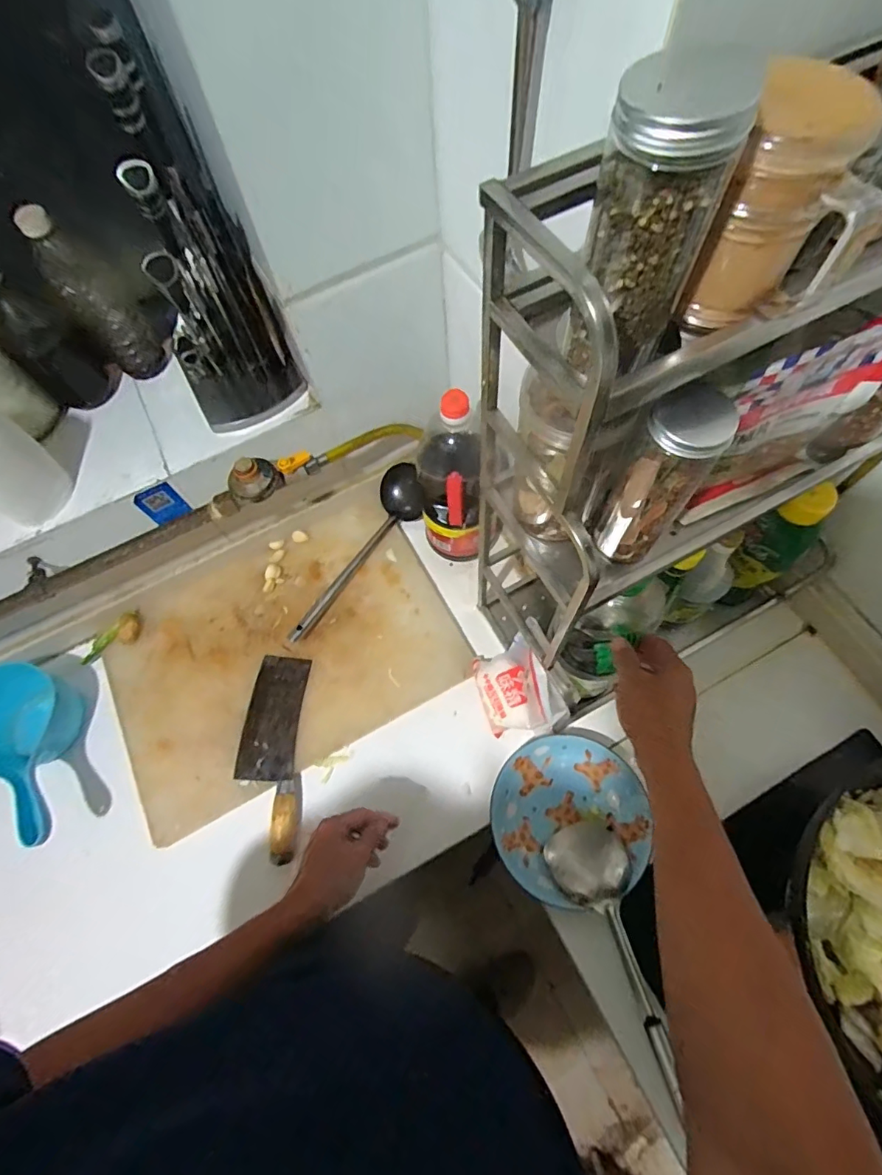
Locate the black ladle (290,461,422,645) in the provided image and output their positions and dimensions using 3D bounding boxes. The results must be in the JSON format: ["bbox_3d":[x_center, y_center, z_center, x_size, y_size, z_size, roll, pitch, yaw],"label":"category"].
[{"bbox_3d":[-0.121,-0.052,0.798,0.077,0.052,0.328,23,71,13],"label":"black ladle"}]

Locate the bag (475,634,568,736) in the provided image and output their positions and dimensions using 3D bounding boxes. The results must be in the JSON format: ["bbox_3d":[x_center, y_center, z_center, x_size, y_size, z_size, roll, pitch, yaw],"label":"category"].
[{"bbox_3d":[0.097,0.126,0.670,0.087,0.129,0.124,-21,68,-5],"label":"bag"}]

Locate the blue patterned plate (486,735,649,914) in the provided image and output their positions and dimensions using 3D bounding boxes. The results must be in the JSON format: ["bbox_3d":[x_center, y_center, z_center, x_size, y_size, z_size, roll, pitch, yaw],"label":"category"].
[{"bbox_3d":[0.163,0.293,0.659,0.193,0.035,0.193,-1,68,3],"label":"blue patterned plate"}]

